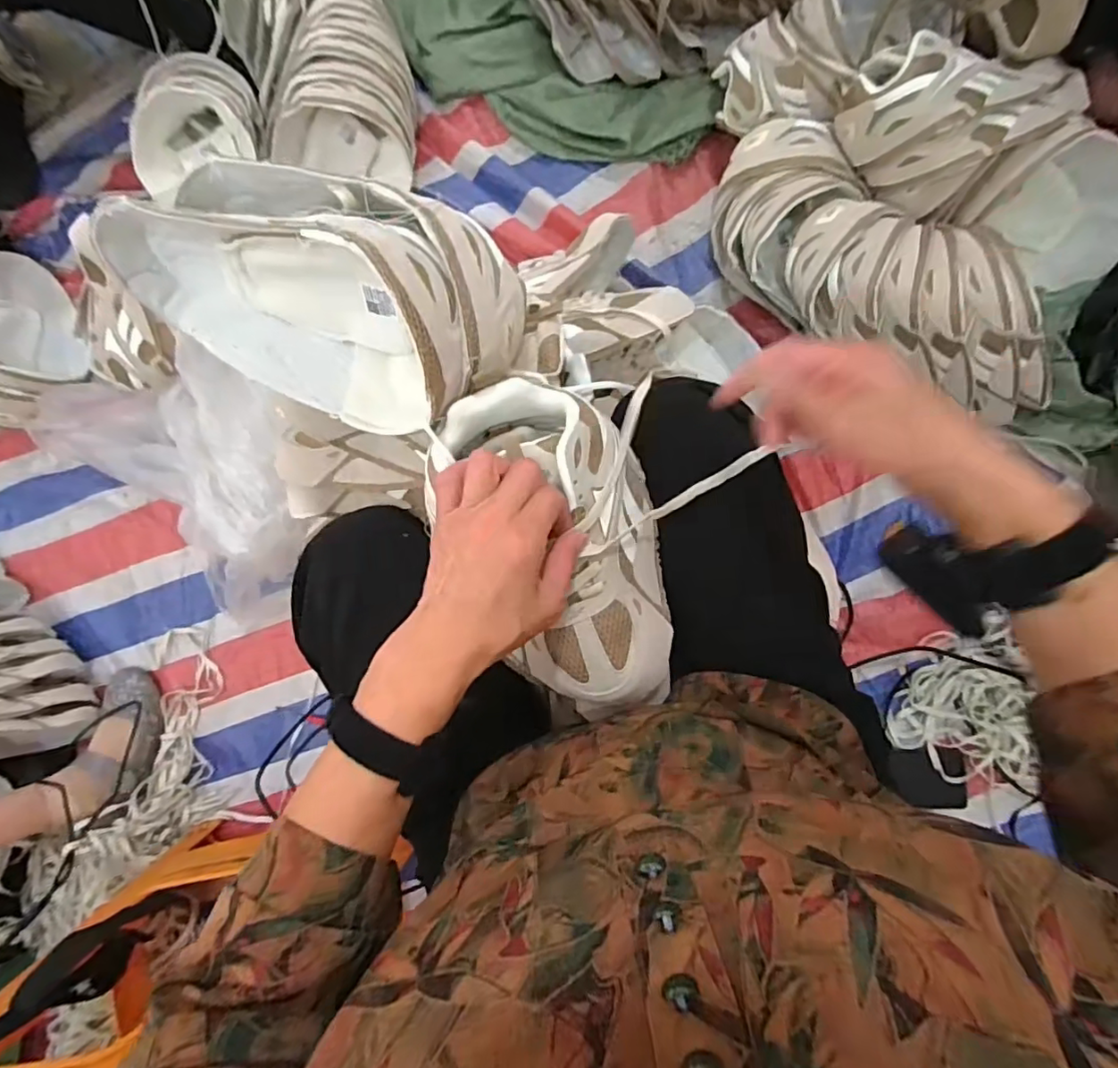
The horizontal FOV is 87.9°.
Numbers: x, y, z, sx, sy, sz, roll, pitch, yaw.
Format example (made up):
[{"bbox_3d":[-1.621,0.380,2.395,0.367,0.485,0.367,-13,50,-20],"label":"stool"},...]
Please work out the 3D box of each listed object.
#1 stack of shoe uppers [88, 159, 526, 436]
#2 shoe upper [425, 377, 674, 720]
[{"bbox_3d":[-0.168,-0.161,0.386,0.265,0.123,0.135,19,91,7],"label":"stack of shoe uppers"},{"bbox_3d":[0.004,0.015,0.419,0.136,0.090,0.246,-19,94,6],"label":"shoe upper"}]

